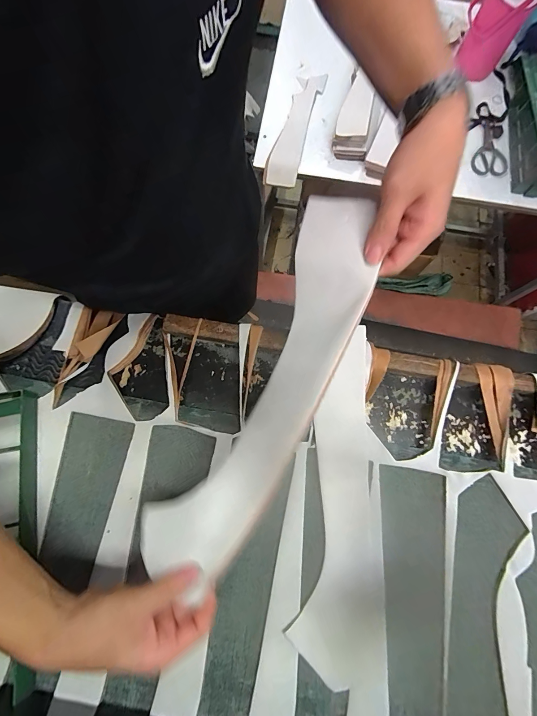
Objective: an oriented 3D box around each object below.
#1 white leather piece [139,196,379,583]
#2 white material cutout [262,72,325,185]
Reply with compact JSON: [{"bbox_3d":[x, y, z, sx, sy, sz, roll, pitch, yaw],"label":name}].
[{"bbox_3d":[-0.004,0.035,0.319,0.096,0.041,0.406,27,91,5],"label":"white leather piece"},{"bbox_3d":[0.082,-0.712,0.960,0.094,0.019,0.429,16,77,-3],"label":"white material cutout"}]

